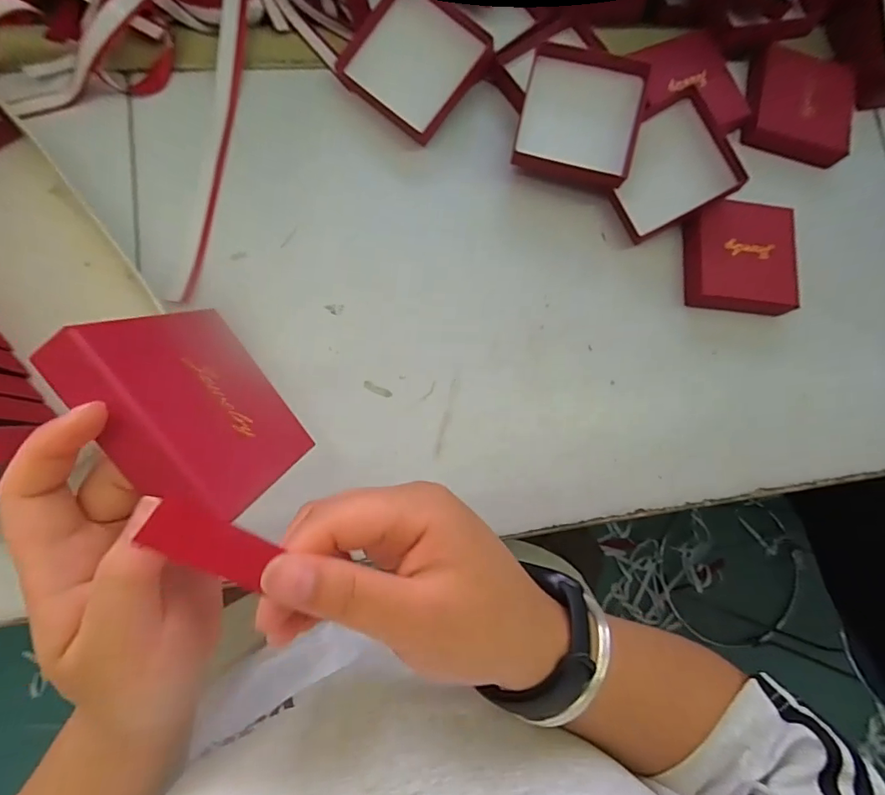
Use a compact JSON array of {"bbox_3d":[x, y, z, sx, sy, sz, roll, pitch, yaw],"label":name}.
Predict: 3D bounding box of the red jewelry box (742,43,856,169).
[{"bbox_3d":[0.317,-0.259,0.422,0.086,0.025,0.087,17,83,-5],"label":"red jewelry box"}]

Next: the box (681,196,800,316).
[{"bbox_3d":[0.250,-0.115,0.399,0.088,0.024,0.087,4,81,-7],"label":"box"}]

